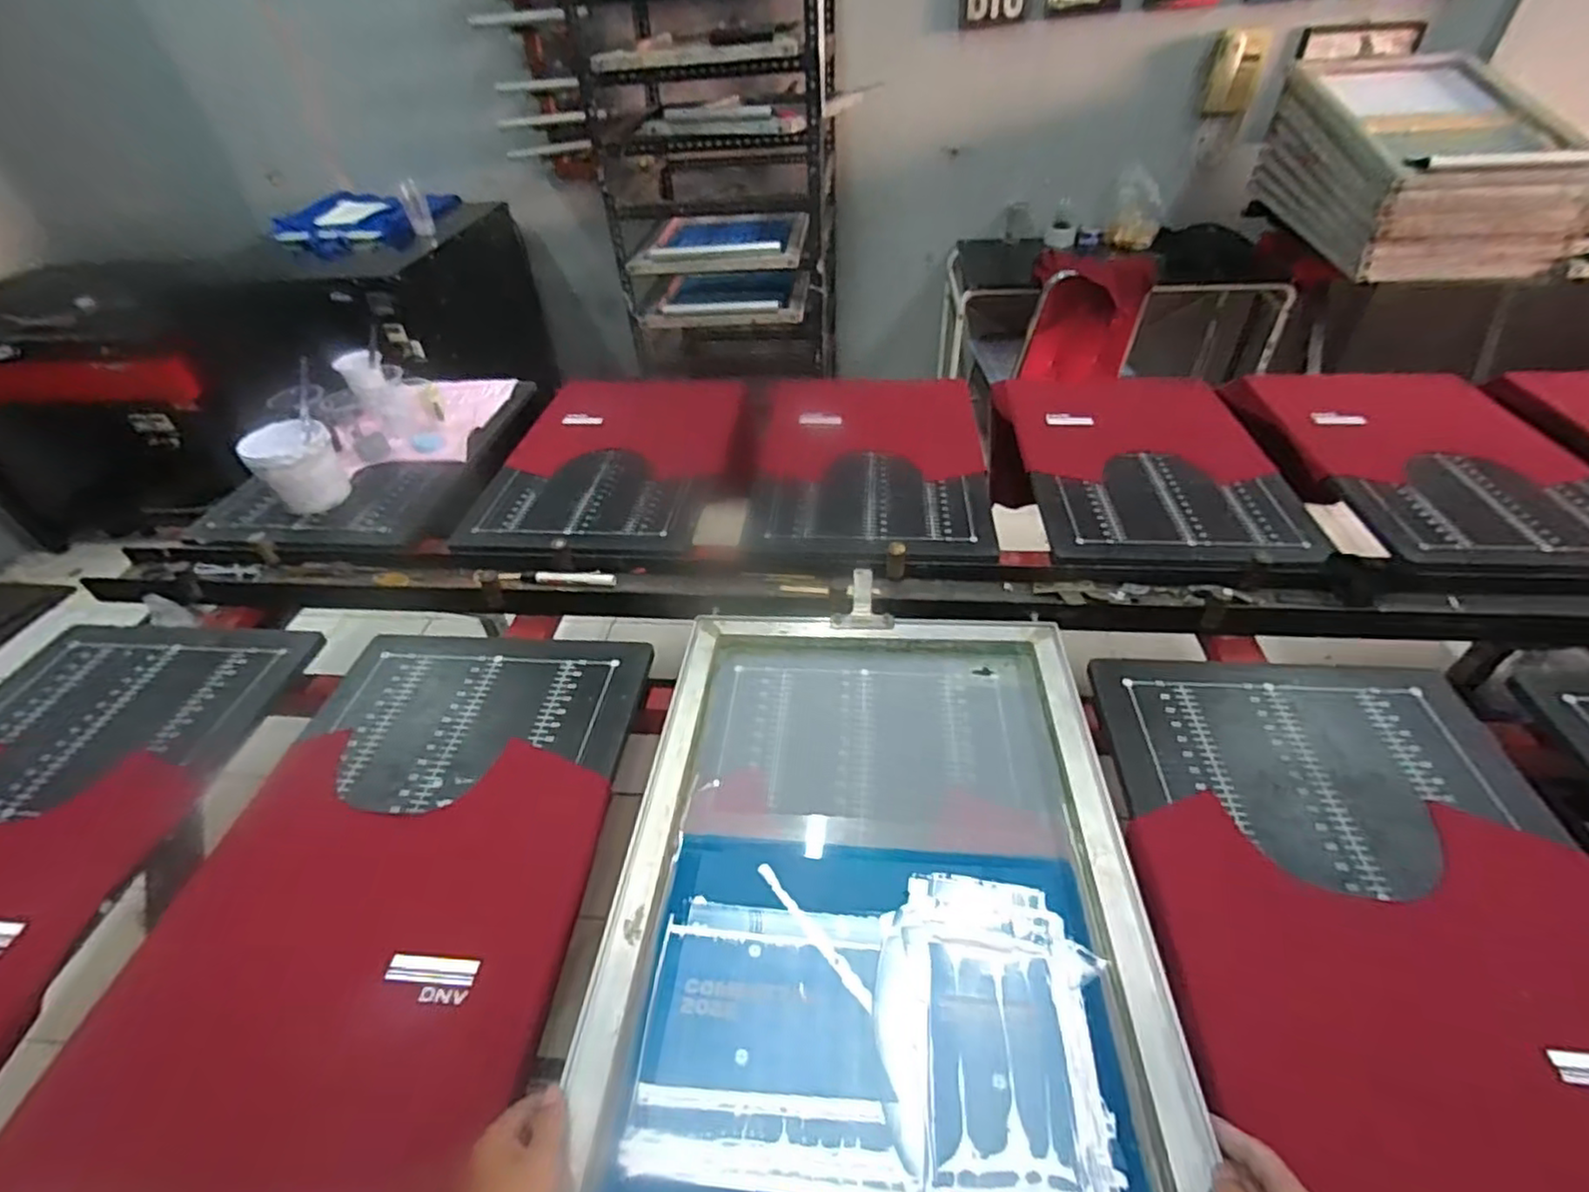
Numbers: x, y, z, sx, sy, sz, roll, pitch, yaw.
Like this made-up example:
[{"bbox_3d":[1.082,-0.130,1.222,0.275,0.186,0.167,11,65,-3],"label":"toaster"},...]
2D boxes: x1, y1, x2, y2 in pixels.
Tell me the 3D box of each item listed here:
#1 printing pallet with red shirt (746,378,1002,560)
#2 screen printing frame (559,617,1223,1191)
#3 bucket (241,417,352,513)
[{"bbox_3d":[0.137,-0.249,1.194,0.394,0.034,0.589,4,41,2],"label":"printing pallet with red shirt"},{"bbox_3d":[0.075,0.257,0.625,0.456,0.048,0.640,2,42,5],"label":"screen printing frame"},{"bbox_3d":[-0.852,-0.220,1.168,0.125,0.131,0.120,-30,49,-25],"label":"bucket"}]

